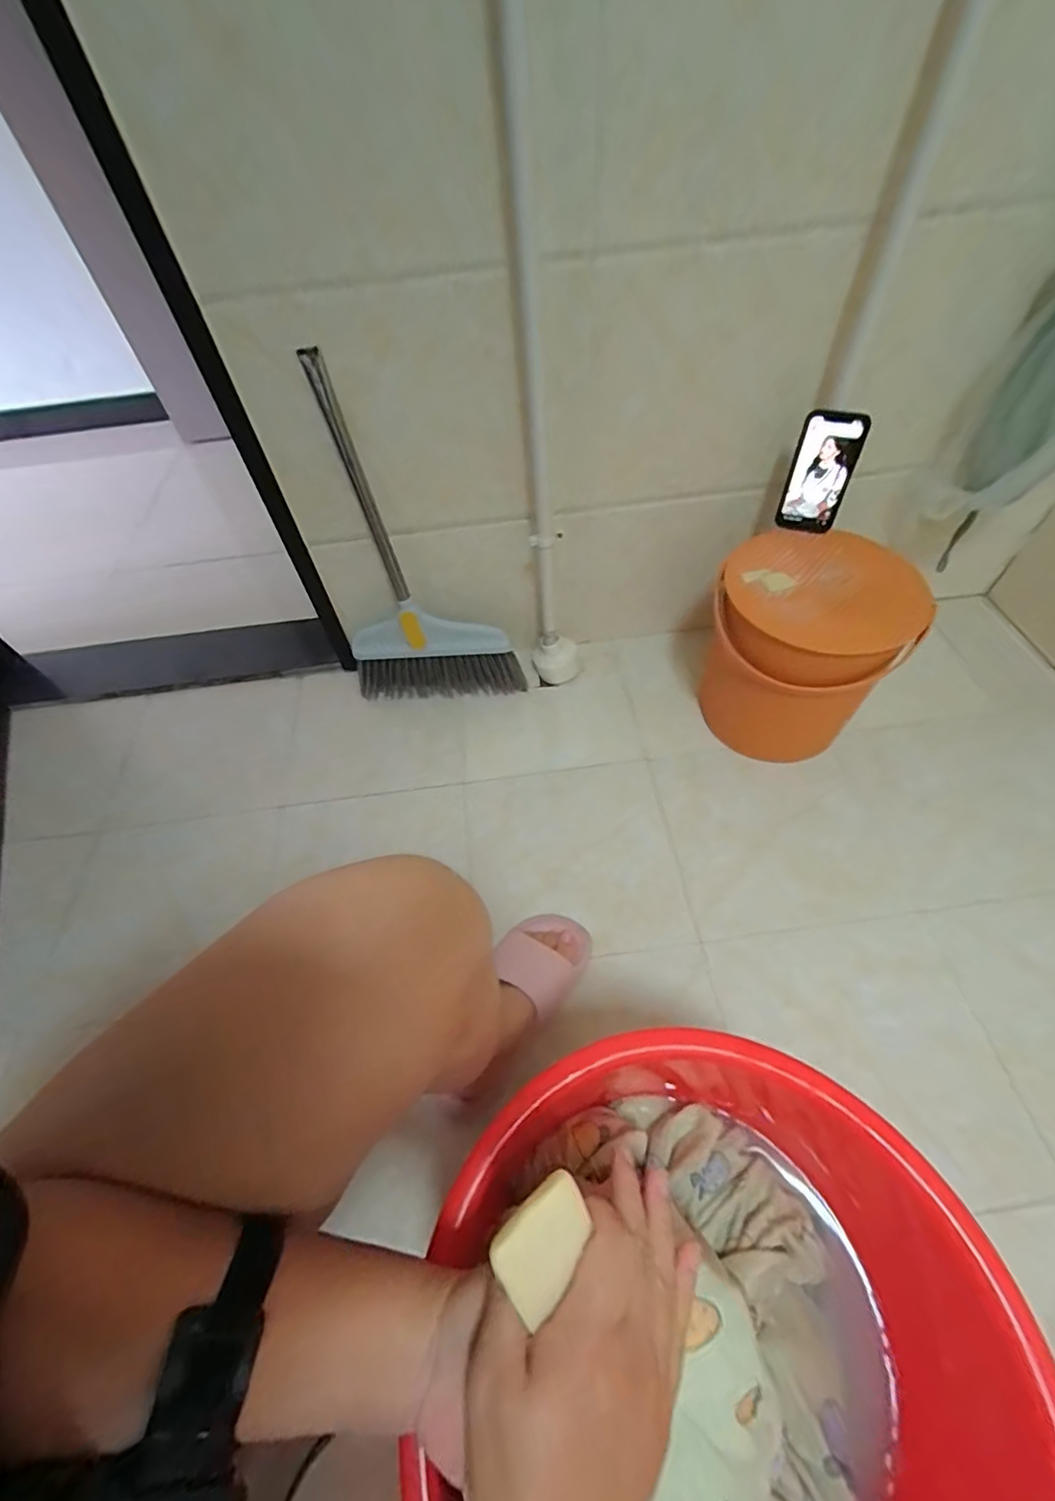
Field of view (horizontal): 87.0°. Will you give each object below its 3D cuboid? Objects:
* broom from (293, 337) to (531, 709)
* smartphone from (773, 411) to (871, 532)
[{"bbox_3d":[-0.165,-0.281,0.838,0.282,0.512,0.105,2,56,5],"label":"broom"},{"bbox_3d":[0.406,-0.383,0.769,0.080,0.151,0.017,15,48,14],"label":"smartphone"}]

